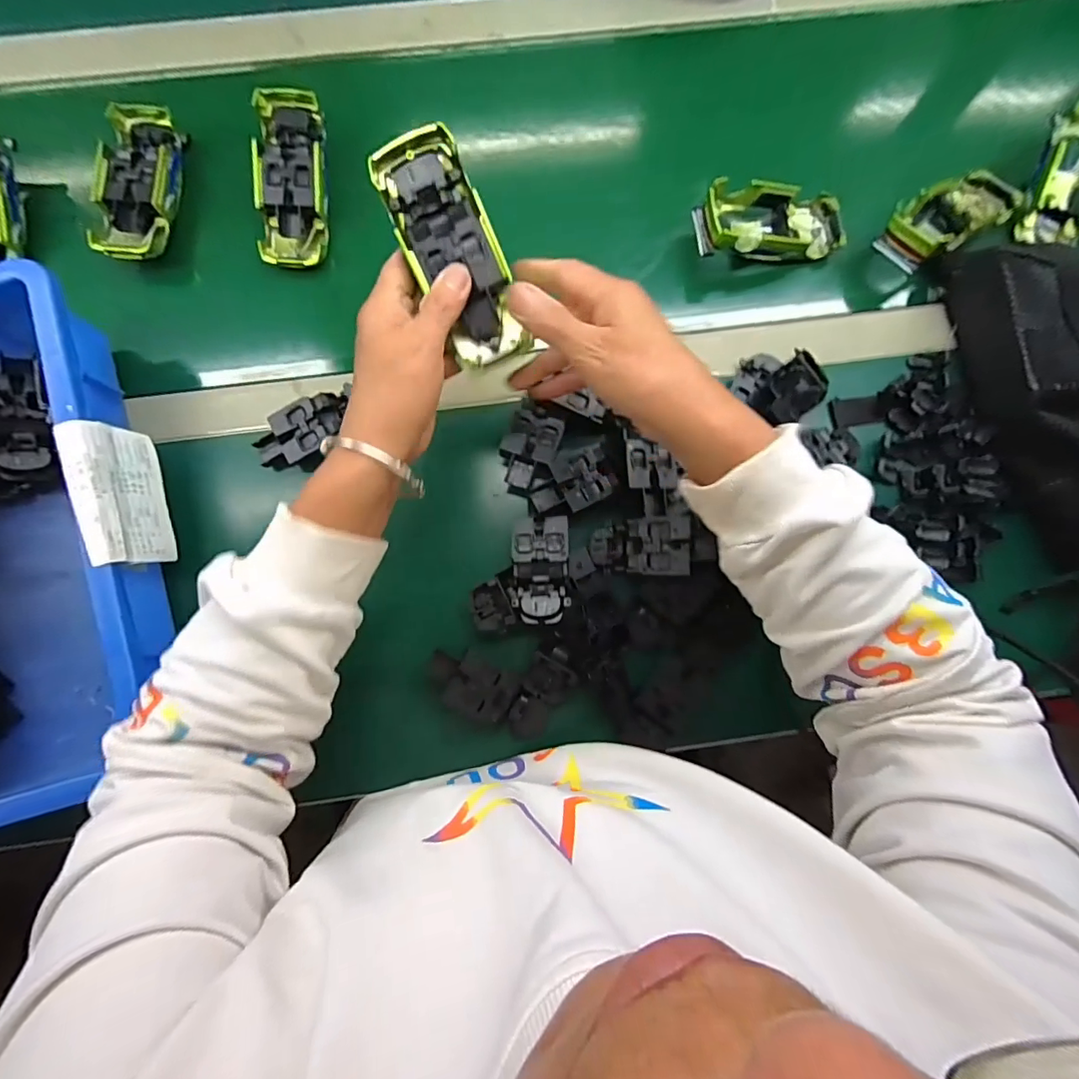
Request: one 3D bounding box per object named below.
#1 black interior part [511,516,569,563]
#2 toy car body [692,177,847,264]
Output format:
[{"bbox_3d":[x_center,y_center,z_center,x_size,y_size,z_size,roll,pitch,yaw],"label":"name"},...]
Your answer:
[{"bbox_3d":[0.000,0.000,0.389,0.044,0.006,0.036,0,85,2],"label":"black interior part"},{"bbox_3d":[0.200,-0.271,0.437,0.132,0.037,0.060,-9,84,-16],"label":"toy car body"}]

